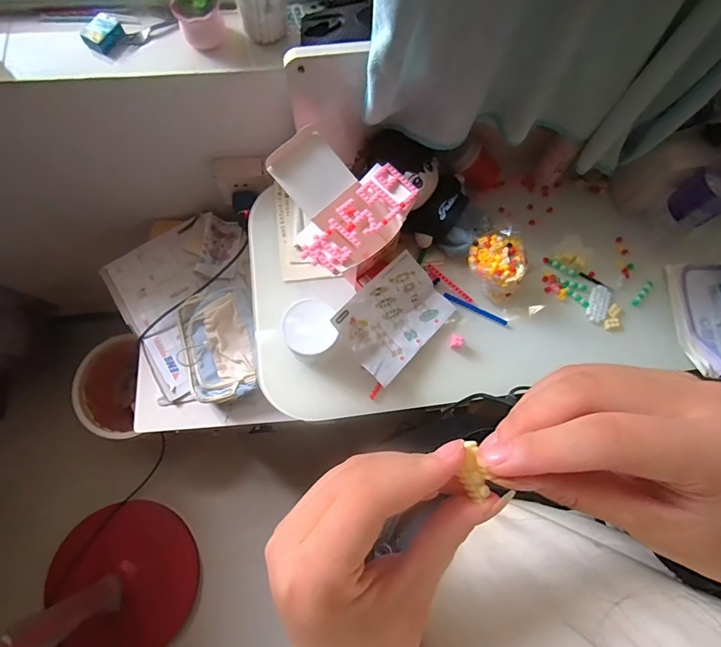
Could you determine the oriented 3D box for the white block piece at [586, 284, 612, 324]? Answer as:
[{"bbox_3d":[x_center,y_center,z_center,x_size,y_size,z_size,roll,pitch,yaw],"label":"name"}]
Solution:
[{"bbox_3d":[0.369,-0.032,0.611,0.029,0.006,0.062,23,74,5],"label":"white block piece"}]

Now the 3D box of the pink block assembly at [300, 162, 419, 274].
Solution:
[{"bbox_3d":[-0.001,-0.143,0.533,0.062,0.019,0.174,43,77,10],"label":"pink block assembly"}]

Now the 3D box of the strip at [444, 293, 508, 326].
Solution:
[{"bbox_3d":[0.175,-0.021,0.603,0.103,0.008,0.010,23,74,5],"label":"strip"}]

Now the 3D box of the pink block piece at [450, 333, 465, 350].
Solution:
[{"bbox_3d":[0.142,0.025,0.578,0.020,0.011,0.022,-1,74,-2],"label":"pink block piece"}]

